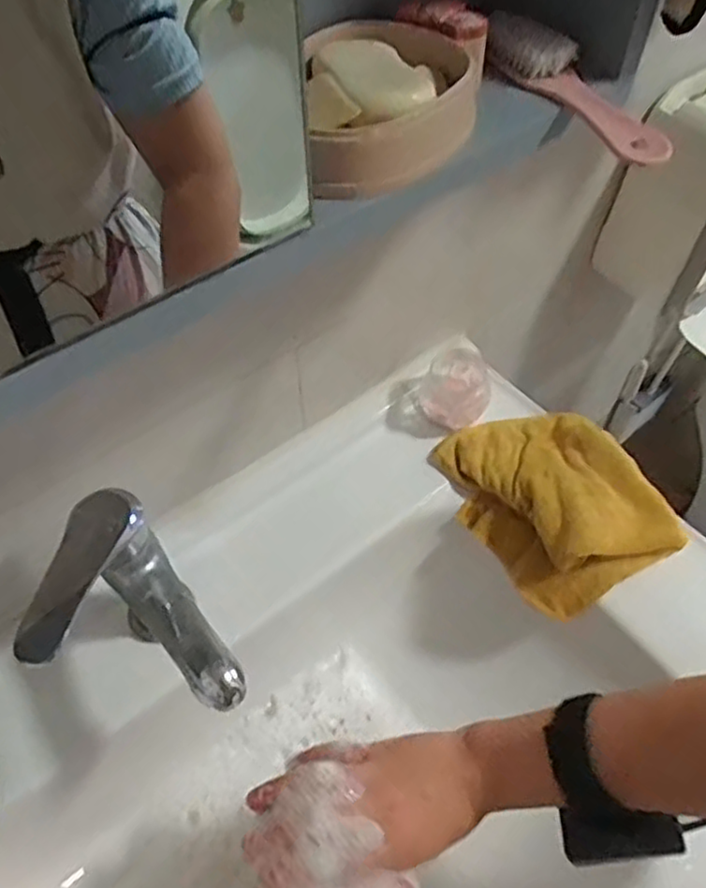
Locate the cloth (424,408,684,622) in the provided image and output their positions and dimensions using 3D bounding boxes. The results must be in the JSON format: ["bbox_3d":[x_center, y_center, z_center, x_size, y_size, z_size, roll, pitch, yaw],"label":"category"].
[{"bbox_3d":[0.177,0.045,0.609,0.134,0.063,0.185,-21,55,-15],"label":"cloth"}]

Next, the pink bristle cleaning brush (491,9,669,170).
[{"bbox_3d":[0.114,-0.205,0.383,0.041,0.025,0.158,-19,54,-14],"label":"pink bristle cleaning brush"}]

